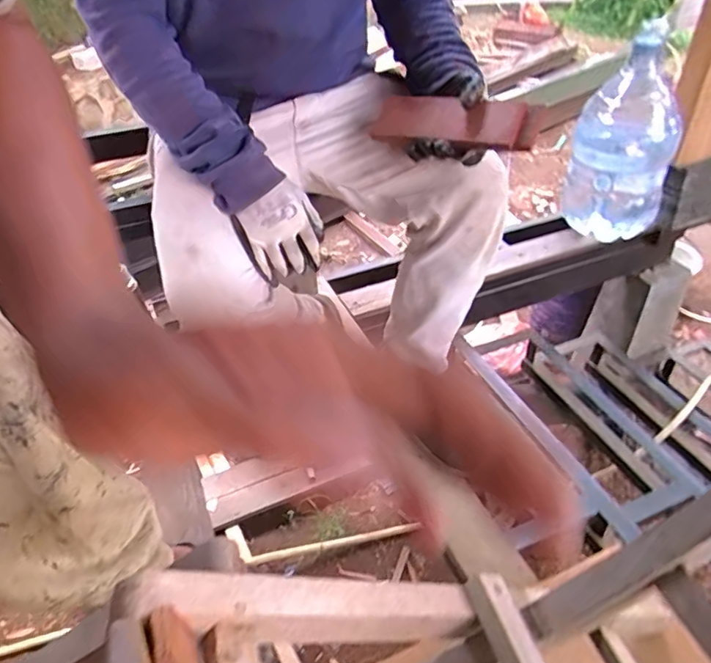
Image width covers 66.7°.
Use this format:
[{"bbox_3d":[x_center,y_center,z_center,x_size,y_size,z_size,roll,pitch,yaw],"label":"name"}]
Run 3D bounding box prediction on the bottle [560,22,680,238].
[{"bbox_3d":[0.708,-0.515,1.412,0.253,0.537,0.204,11,15,17],"label":"bottle"}]

